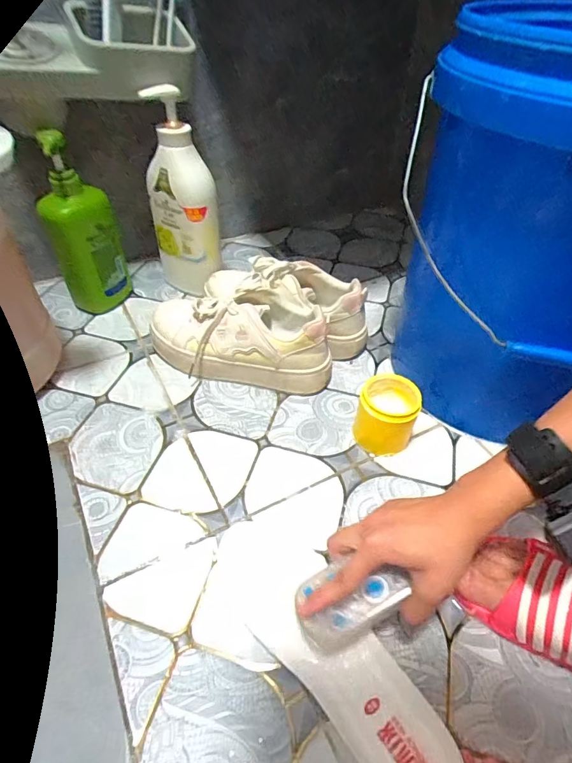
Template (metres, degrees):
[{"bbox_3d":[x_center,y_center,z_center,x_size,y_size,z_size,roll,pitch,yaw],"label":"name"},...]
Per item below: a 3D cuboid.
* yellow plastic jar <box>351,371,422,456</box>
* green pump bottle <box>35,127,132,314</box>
[{"bbox_3d":[0.112,0.039,0.478,0.064,0.072,0.063,1,46,-1],"label":"yellow plastic jar"},{"bbox_3d":[-0.278,-0.206,0.583,0.085,0.240,0.051,-15,47,-16],"label":"green pump bottle"}]

